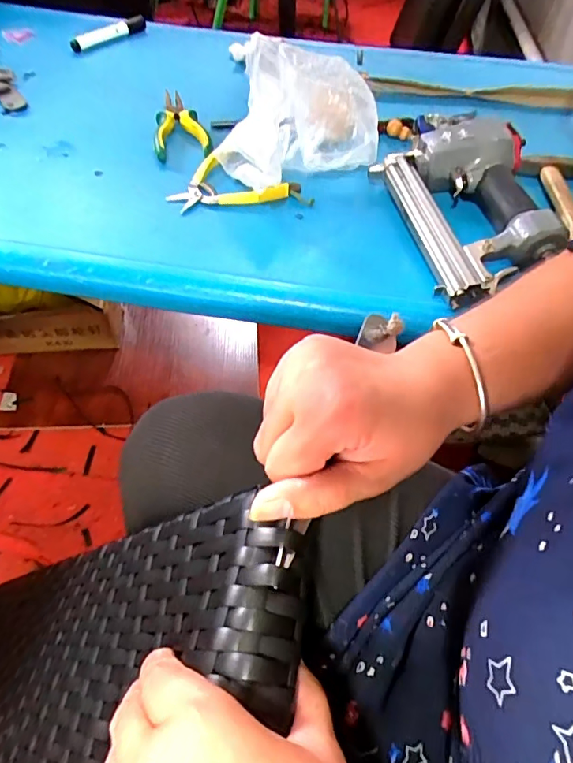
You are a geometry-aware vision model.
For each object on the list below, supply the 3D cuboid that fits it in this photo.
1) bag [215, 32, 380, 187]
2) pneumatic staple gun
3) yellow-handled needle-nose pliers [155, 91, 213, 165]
[{"bbox_3d":[0.018,-0.286,0.545,0.175,0.101,0.159,6,55,1],"label":"bag"},{"bbox_3d":[0.197,-0.191,0.517,0.161,0.059,0.255,-9,56,-10],"label":"pneumatic staple gun"},{"bbox_3d":[-0.133,-0.329,0.615,0.068,0.021,0.141,-6,55,-7],"label":"yellow-handled needle-nose pliers"}]

